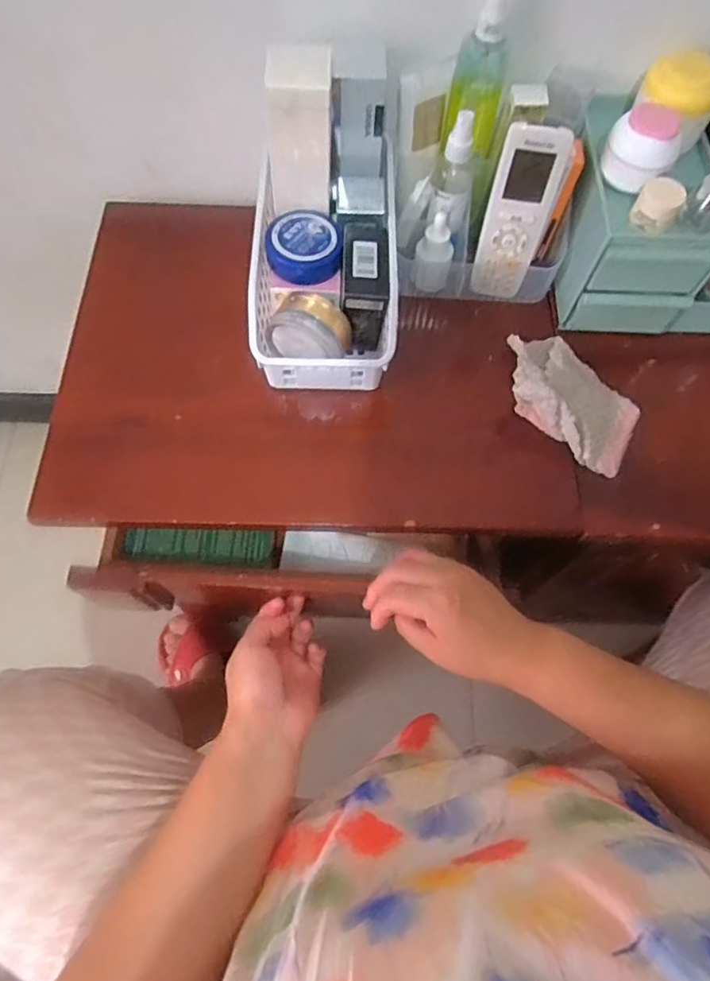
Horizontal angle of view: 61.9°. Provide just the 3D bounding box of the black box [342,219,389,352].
[{"bbox_3d":[0.009,-0.185,0.534,0.043,0.080,0.102,1,67,-1],"label":"black box"}]

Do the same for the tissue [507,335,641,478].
[{"bbox_3d":[0.194,-0.088,0.530,0.080,0.035,0.153,-34,72,-15],"label":"tissue"}]

